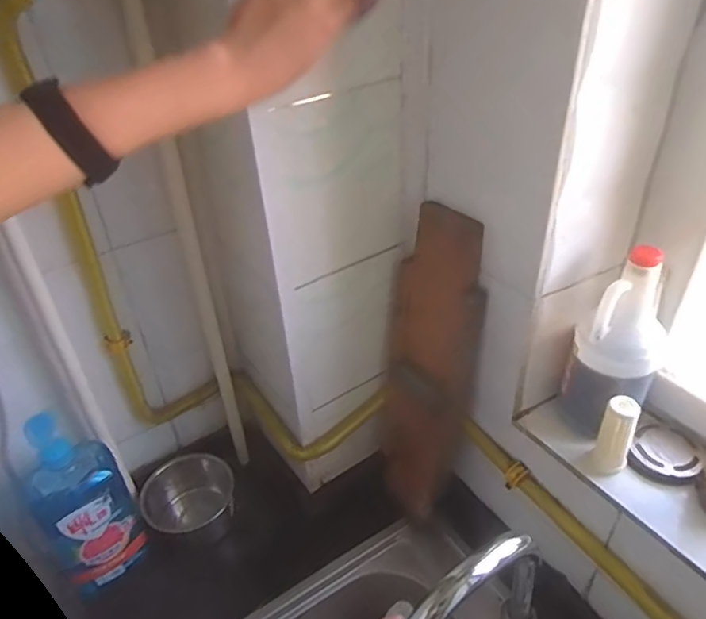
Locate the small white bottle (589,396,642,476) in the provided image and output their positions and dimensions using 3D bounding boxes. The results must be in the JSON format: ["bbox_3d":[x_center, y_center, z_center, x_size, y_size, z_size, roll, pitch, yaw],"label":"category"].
[{"bbox_3d":[0.273,0.131,0.576,0.033,0.083,0.032,21,43,28],"label":"small white bottle"}]

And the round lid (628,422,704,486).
[{"bbox_3d":[0.343,0.156,0.607,0.064,0.017,0.073,21,43,29],"label":"round lid"}]

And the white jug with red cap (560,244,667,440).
[{"bbox_3d":[0.281,0.036,0.589,0.083,0.221,0.078,17,41,25],"label":"white jug with red cap"}]

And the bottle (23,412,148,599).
[{"bbox_3d":[-0.350,0.249,0.715,0.067,0.282,0.107,28,47,35],"label":"bottle"}]

